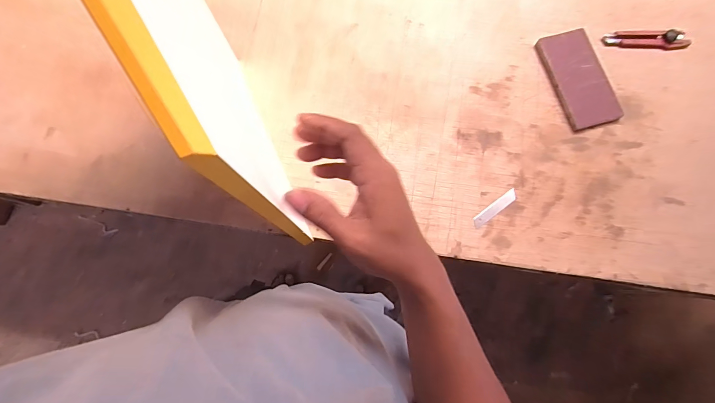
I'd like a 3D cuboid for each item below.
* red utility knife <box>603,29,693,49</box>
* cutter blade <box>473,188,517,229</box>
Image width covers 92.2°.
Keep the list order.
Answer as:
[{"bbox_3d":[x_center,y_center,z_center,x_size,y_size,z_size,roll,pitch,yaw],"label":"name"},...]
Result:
[{"bbox_3d":[0.546,-0.305,0.652,0.151,0.016,0.039,0,76,1],"label":"red utility knife"},{"bbox_3d":[0.237,0.012,0.593,0.094,0.004,0.019,-36,72,-5],"label":"cutter blade"}]

